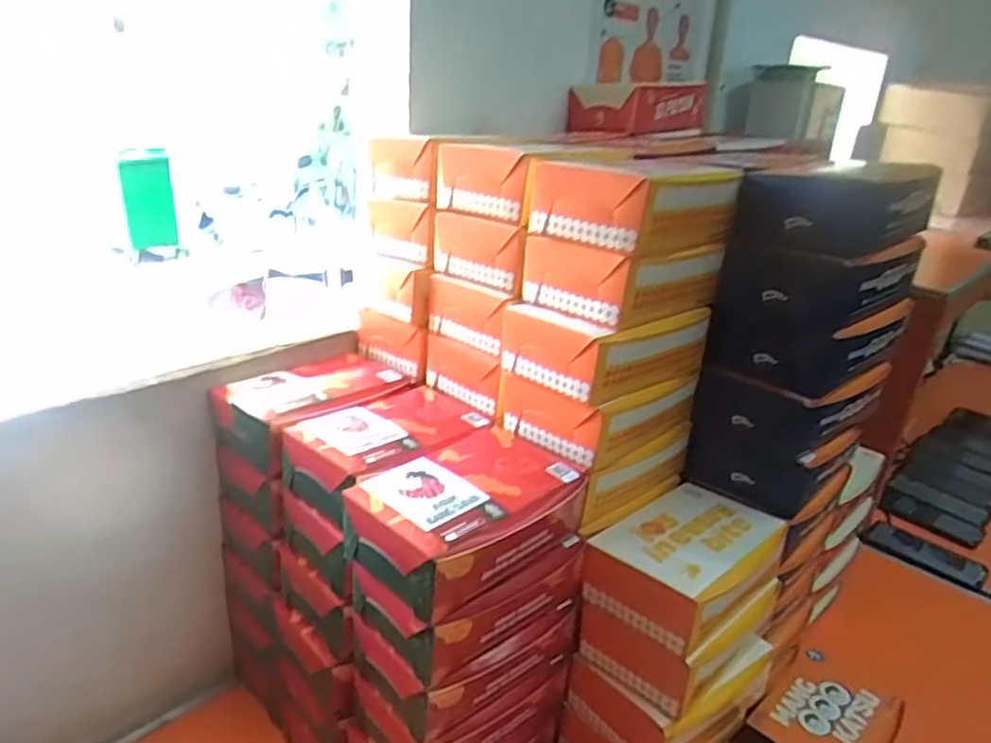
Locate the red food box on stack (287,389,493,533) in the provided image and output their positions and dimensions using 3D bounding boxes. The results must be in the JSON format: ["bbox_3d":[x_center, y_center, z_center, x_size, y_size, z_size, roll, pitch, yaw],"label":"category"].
[{"bbox_3d":[-0.097,0.069,0.657,0.123,0.056,0.187,22,29,35],"label":"red food box on stack"}]

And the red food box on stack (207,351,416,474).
[{"bbox_3d":[-0.180,0.034,0.719,0.125,0.057,0.190,23,30,36],"label":"red food box on stack"}]

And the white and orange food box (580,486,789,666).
[{"bbox_3d":[0.177,0.170,0.638,0.118,0.061,0.174,24,31,38],"label":"white and orange food box"}]

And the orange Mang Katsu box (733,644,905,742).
[{"bbox_3d":[0.364,0.397,0.769,0.121,0.066,0.174,25,31,39],"label":"orange Mang Katsu box"}]

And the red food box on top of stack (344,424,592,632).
[{"bbox_3d":[-0.018,0.114,0.572,0.185,0.060,0.119,-18,32,-40],"label":"red food box on top of stack"}]

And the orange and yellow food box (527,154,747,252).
[{"bbox_3d":[0.123,-0.150,0.606,0.134,0.061,0.145,23,30,37],"label":"orange and yellow food box"}]

